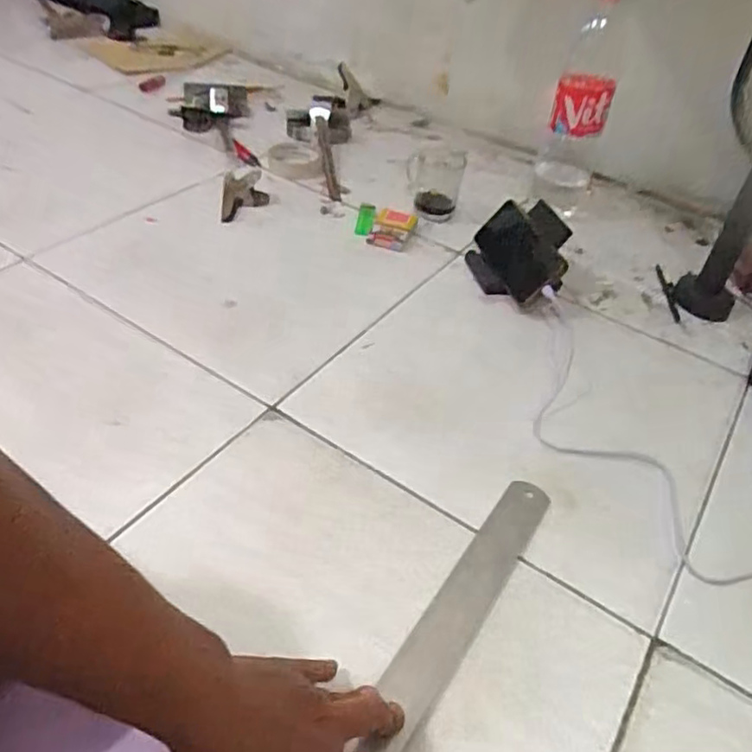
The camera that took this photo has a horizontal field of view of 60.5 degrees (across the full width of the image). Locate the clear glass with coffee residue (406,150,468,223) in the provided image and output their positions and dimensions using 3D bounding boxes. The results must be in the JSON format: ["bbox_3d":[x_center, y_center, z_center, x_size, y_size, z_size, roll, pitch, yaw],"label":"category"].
[{"bbox_3d":[0.085,-0.287,0.965,0.083,0.096,0.068,8,42,1],"label":"clear glass with coffee residue"}]

